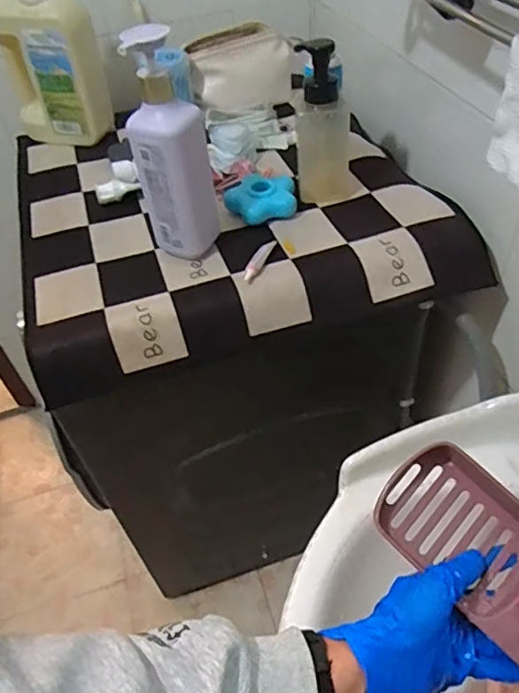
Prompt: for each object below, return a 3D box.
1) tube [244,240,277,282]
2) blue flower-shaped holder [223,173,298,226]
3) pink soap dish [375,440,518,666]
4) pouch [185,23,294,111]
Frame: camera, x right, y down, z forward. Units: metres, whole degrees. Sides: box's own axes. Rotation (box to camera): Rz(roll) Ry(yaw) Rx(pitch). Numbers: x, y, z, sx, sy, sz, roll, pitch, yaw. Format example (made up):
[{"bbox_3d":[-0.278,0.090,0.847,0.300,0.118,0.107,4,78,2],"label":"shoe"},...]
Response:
[{"bbox_3d":[0.000,-0.112,0.692,0.016,0.013,0.084,14,51,18],"label":"tube"},{"bbox_3d":[0.001,-0.215,0.769,0.098,0.029,0.094,-7,47,0],"label":"blue flower-shaped holder"},{"bbox_3d":[0.205,0.178,0.402,0.248,0.049,0.093,38,58,9],"label":"pink soap dish"},{"bbox_3d":[-0.034,-0.491,0.966,0.174,0.101,0.093,-21,49,-13],"label":"pouch"}]

